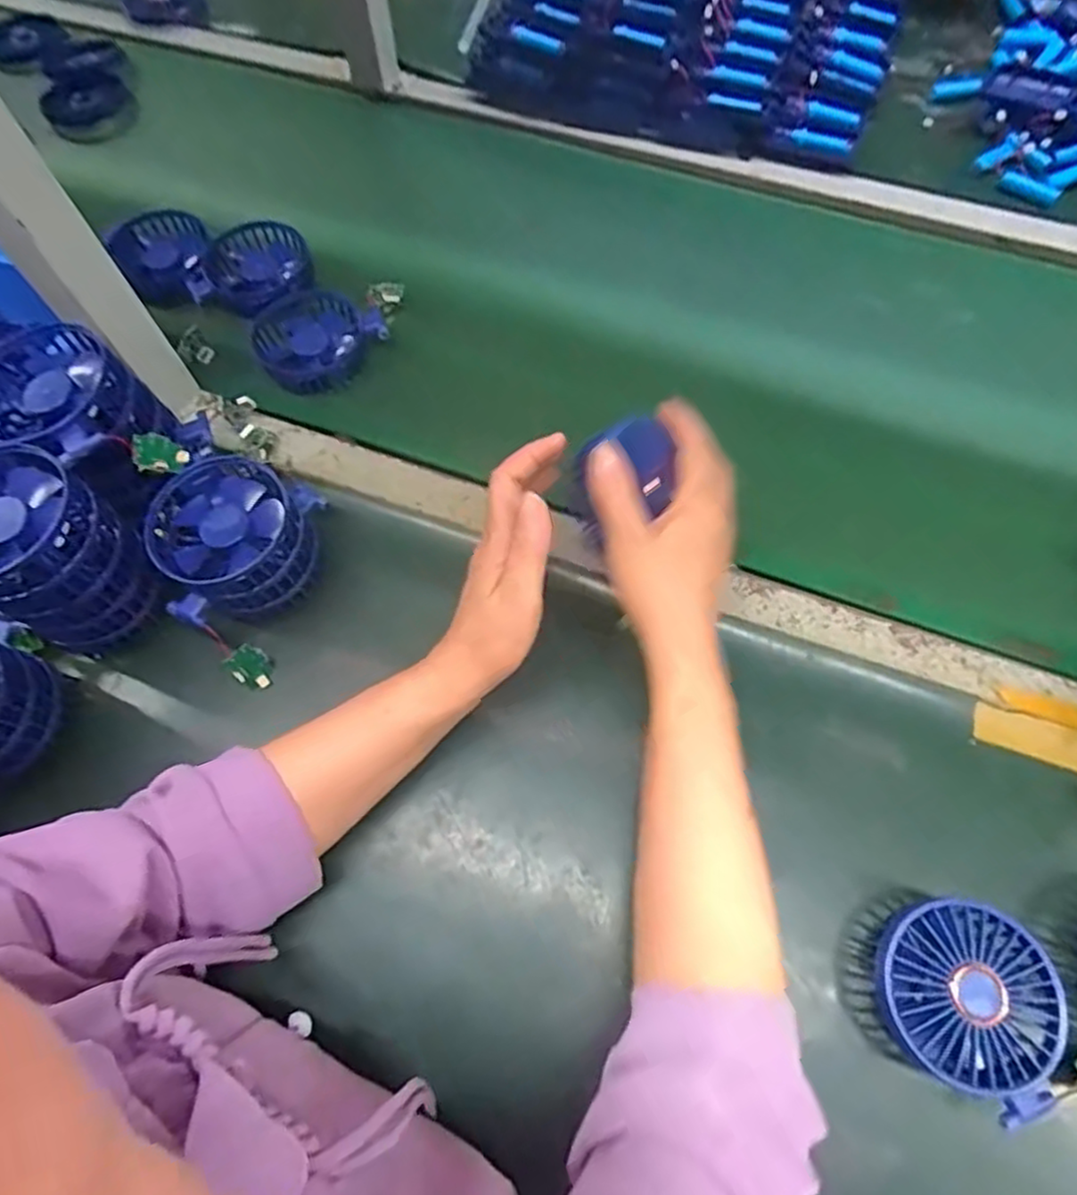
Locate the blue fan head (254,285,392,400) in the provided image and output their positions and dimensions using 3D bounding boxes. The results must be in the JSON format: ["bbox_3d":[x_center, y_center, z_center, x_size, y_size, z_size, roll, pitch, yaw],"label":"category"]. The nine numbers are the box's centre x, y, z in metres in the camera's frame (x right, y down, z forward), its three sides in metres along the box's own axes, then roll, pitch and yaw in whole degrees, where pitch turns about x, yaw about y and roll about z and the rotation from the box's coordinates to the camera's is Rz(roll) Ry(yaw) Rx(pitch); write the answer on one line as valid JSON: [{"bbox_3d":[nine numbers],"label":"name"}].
[{"bbox_3d":[-0.188,-0.222,0.610,0.104,0.042,0.082,-28,68,-11],"label":"blue fan head"}]

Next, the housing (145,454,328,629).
[{"bbox_3d":[-0.201,-0.038,0.479,0.104,0.070,0.091,-22,67,-9],"label":"housing"}]

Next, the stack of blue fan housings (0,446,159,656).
[{"bbox_3d":[-0.315,-0.025,0.453,0.094,0.109,0.090,26,69,13],"label":"stack of blue fan housings"}]

